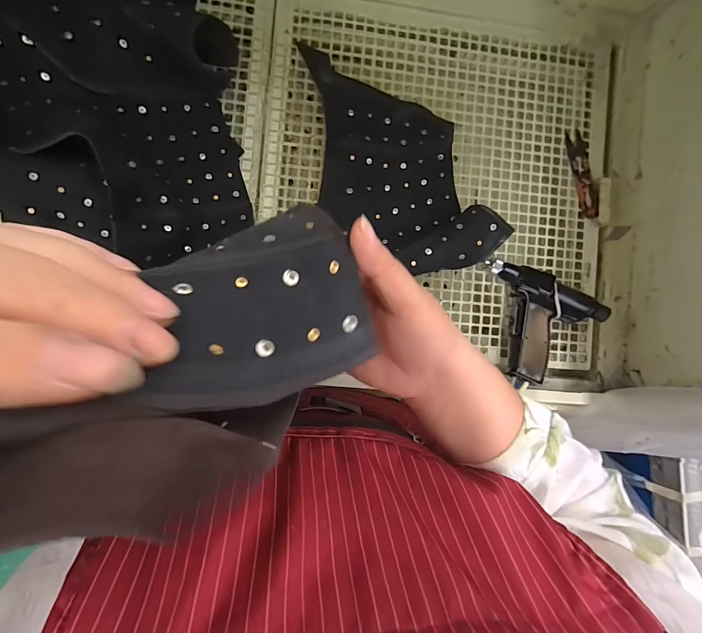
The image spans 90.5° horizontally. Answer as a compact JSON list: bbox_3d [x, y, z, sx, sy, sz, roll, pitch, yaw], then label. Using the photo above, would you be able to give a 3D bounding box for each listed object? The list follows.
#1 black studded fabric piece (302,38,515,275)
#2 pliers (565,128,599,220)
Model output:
[{"bbox_3d":[0.050,-0.187,0.403,0.169,0.059,0.287,-16,90,-6],"label":"black studded fabric piece"},{"bbox_3d":[0.303,-0.185,0.451,0.028,0.014,0.114,-8,89,-6],"label":"pliers"}]

